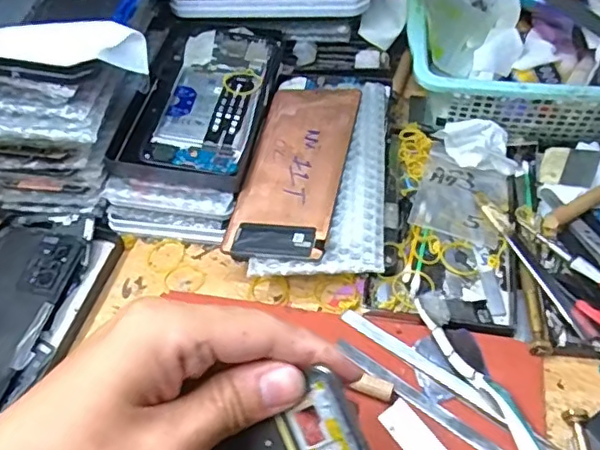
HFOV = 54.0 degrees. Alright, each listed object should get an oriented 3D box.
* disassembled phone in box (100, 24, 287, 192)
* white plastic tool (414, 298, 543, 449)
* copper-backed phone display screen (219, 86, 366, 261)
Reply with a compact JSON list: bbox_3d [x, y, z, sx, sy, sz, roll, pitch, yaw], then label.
[{"bbox_3d":[-0.078,-0.103,0.472,0.103,0.024,0.167,7,53,10],"label":"disassembled phone in box"},{"bbox_3d":[0.105,0.096,0.336,0.013,0.020,0.125,-23,54,-13],"label":"white plastic tool"},{"bbox_3d":[-0.002,-0.043,0.428,0.071,0.004,0.154,7,58,17],"label":"copper-backed phone display screen"}]

